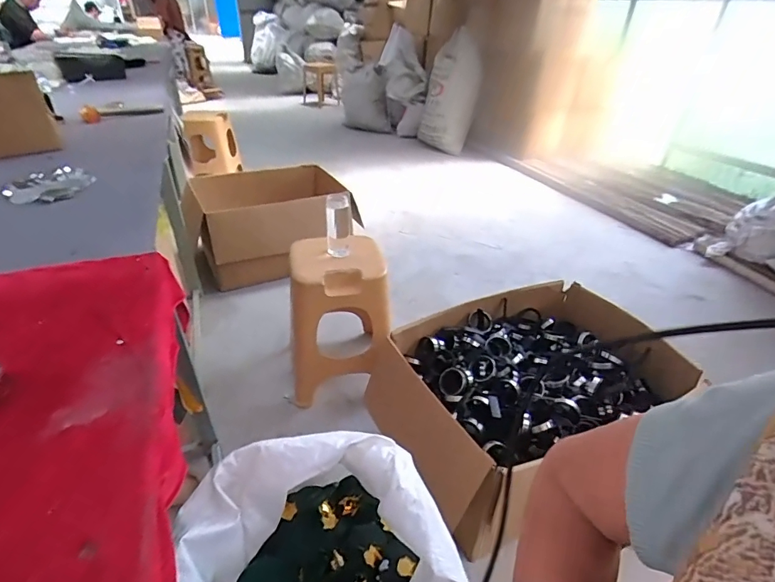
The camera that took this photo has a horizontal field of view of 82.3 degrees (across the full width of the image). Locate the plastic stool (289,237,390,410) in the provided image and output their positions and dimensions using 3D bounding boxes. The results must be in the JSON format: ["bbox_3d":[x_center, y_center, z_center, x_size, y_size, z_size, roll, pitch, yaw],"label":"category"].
[{"bbox_3d":[-0.169,0.096,1.484,0.309,0.484,0.252,-5,34,-11],"label":"plastic stool"}]

